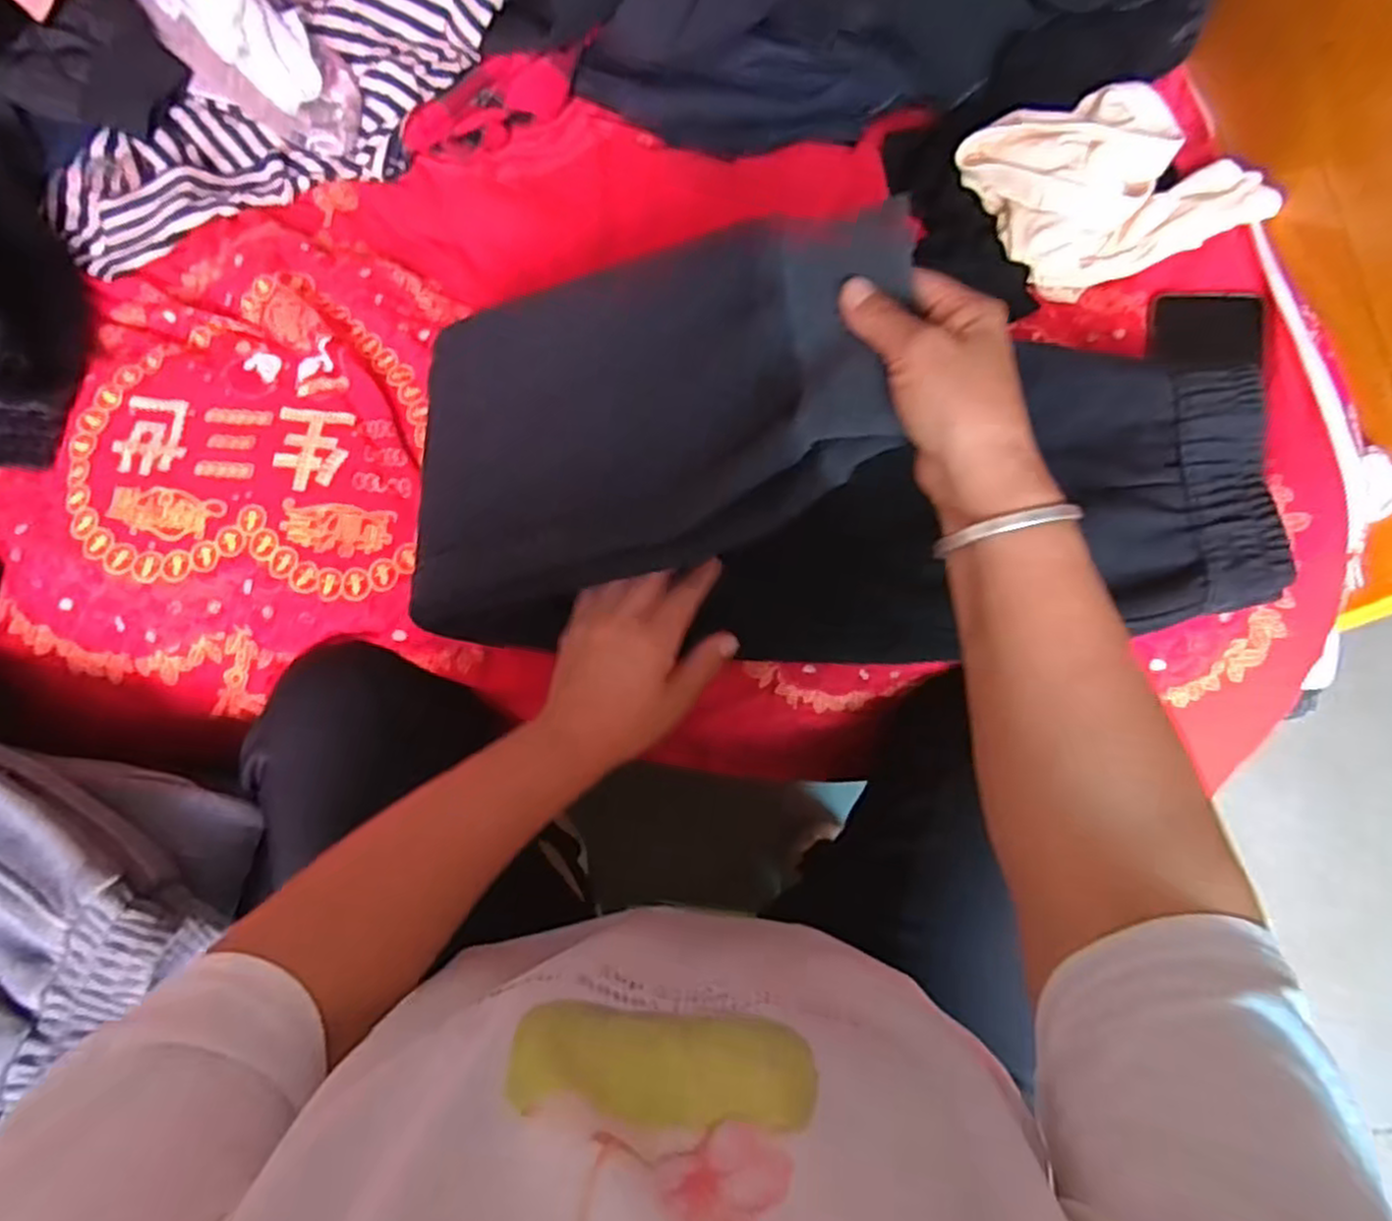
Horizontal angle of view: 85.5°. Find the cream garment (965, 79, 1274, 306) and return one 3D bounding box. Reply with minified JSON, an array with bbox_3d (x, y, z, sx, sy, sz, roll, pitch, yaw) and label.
[{"bbox_3d":[0.334,-0.348,0.606,0.188,0.060,0.161,-19,73,-6],"label":"cream garment"}]

